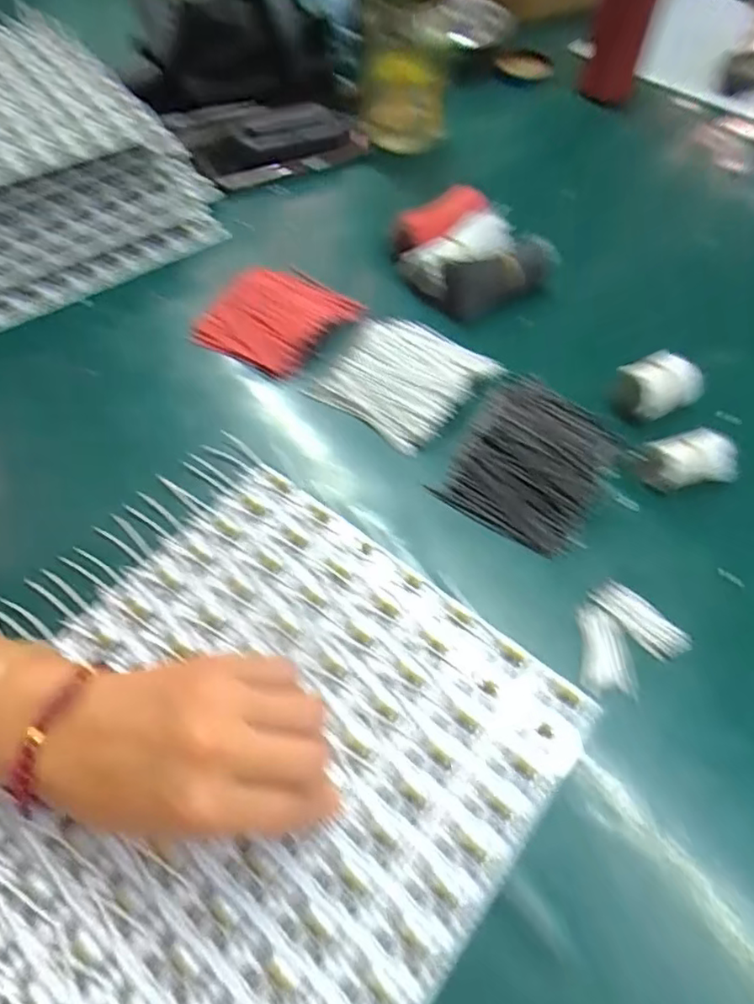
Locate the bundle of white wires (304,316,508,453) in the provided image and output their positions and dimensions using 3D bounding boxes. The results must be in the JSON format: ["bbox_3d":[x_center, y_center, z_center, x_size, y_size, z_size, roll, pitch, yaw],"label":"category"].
[{"bbox_3d":[0.021,-0.094,0.439,0.099,0.020,0.106,32,63,20],"label":"bundle of white wires"}]

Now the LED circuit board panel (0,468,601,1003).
[{"bbox_3d":[-0.067,0.139,0.294,0.240,0.010,0.289,36,64,18],"label":"LED circuit board panel"}]

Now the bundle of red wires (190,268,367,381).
[{"bbox_3d":[-0.078,-0.148,0.478,0.098,0.017,0.109,32,63,20],"label":"bundle of red wires"}]

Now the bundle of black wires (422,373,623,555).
[{"bbox_3d":[0.107,-0.031,0.402,0.091,0.013,0.123,29,62,19],"label":"bundle of black wires"}]

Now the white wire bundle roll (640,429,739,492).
[{"bbox_3d":[0.204,-0.027,0.394,0.060,0.017,0.033,-8,57,-5],"label":"white wire bundle roll"}]

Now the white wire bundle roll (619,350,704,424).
[{"bbox_3d":[0.199,-0.083,0.425,0.054,0.025,0.036,-23,59,-13],"label":"white wire bundle roll"}]

